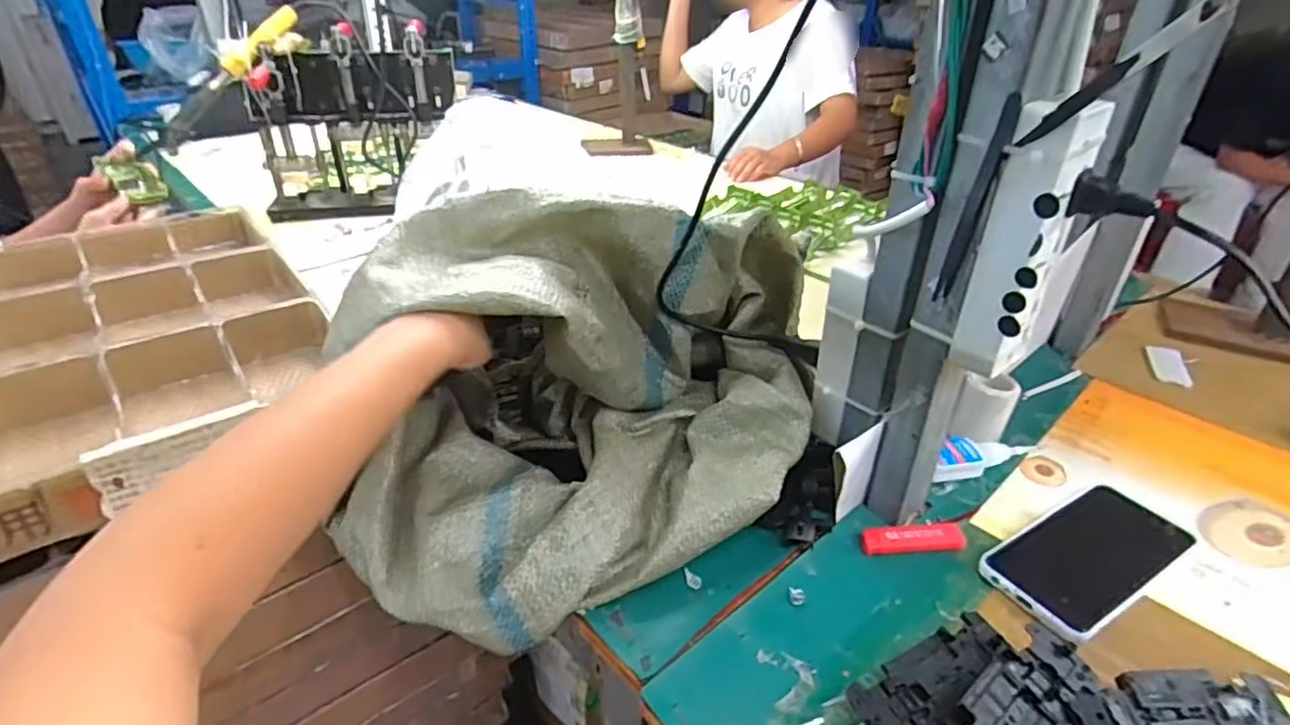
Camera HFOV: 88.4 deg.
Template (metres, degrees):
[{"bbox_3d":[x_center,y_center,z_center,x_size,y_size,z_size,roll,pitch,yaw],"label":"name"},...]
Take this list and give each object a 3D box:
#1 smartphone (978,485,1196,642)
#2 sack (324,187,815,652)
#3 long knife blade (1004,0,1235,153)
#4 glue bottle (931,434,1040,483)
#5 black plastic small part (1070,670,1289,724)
[{"bbox_3d":[0.334,0.143,0.499,0.172,0.015,0.077,-19,38,-28],"label":"smartphone"},{"bbox_3d":[-0.034,0.005,0.501,0.297,0.205,0.326,7,33,10],"label":"sack"},{"bbox_3d":[0.222,-0.135,0.320,0.008,0.104,0.011,-21,80,-30],"label":"long knife blade"},{"bbox_3d":[0.296,0.080,0.582,0.111,0.027,0.029,-11,35,-18],"label":"glue bottle"},{"bbox_3d":[0.315,0.209,0.389,0.125,0.021,0.046,-1,33,-3],"label":"black plastic small part"}]

